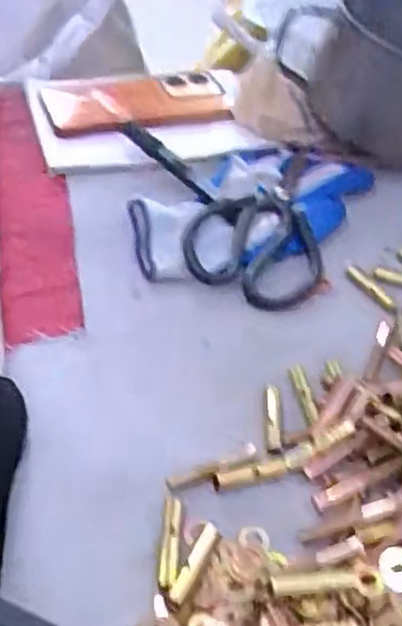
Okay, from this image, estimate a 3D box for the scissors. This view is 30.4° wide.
[{"bbox_3d":[0.017,-0.076,0.565,0.147,0.013,0.174,4,55,-7],"label":"scissors"}]

